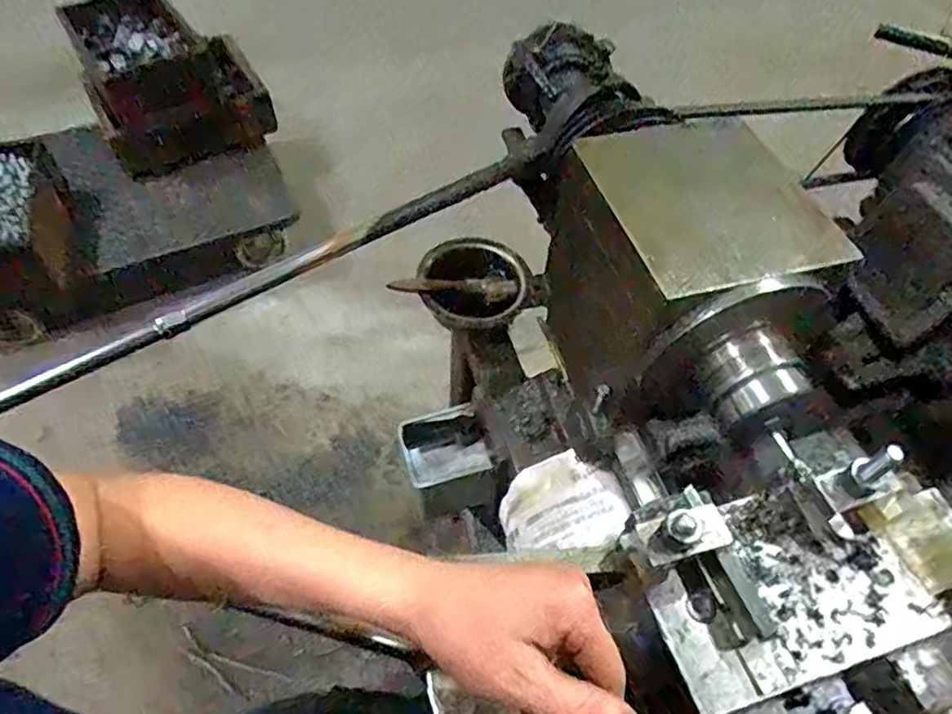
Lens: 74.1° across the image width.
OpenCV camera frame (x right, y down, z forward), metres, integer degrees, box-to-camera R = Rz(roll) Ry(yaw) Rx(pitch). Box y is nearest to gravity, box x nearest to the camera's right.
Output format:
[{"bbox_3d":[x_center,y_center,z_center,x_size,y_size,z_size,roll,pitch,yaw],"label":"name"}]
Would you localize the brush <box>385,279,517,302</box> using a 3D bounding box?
[{"bbox_3d":[-0.027,-0.082,0.741,0.145,0.020,0.019,3,54,-2],"label":"brush"}]

